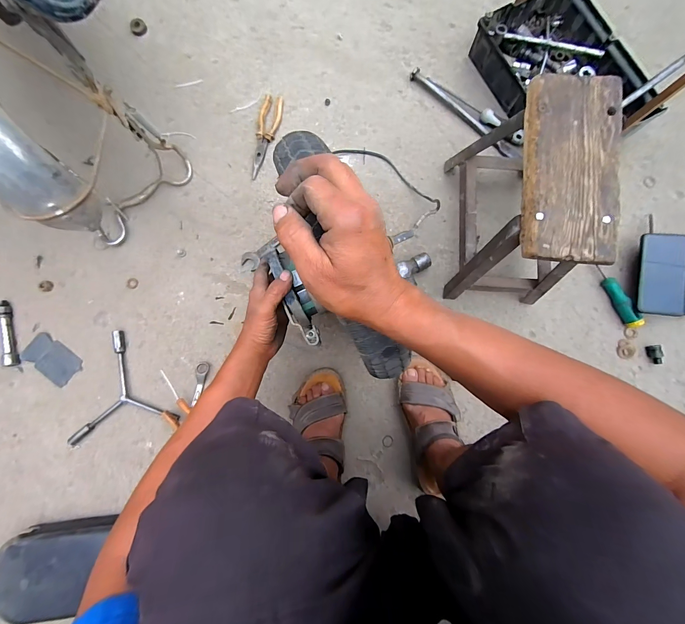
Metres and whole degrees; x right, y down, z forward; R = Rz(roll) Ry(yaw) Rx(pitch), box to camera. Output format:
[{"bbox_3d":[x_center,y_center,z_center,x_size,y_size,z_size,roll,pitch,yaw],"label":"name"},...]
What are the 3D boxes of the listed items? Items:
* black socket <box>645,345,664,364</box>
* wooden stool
[{"bbox_3d":[0.622,0.085,0.610,0.017,0.023,0.038,-10,85,-1],"label":"black socket"},{"bbox_3d":[0.295,-0.176,0.513,0.157,0.254,0.272,3,85,0],"label":"wooden stool"}]

